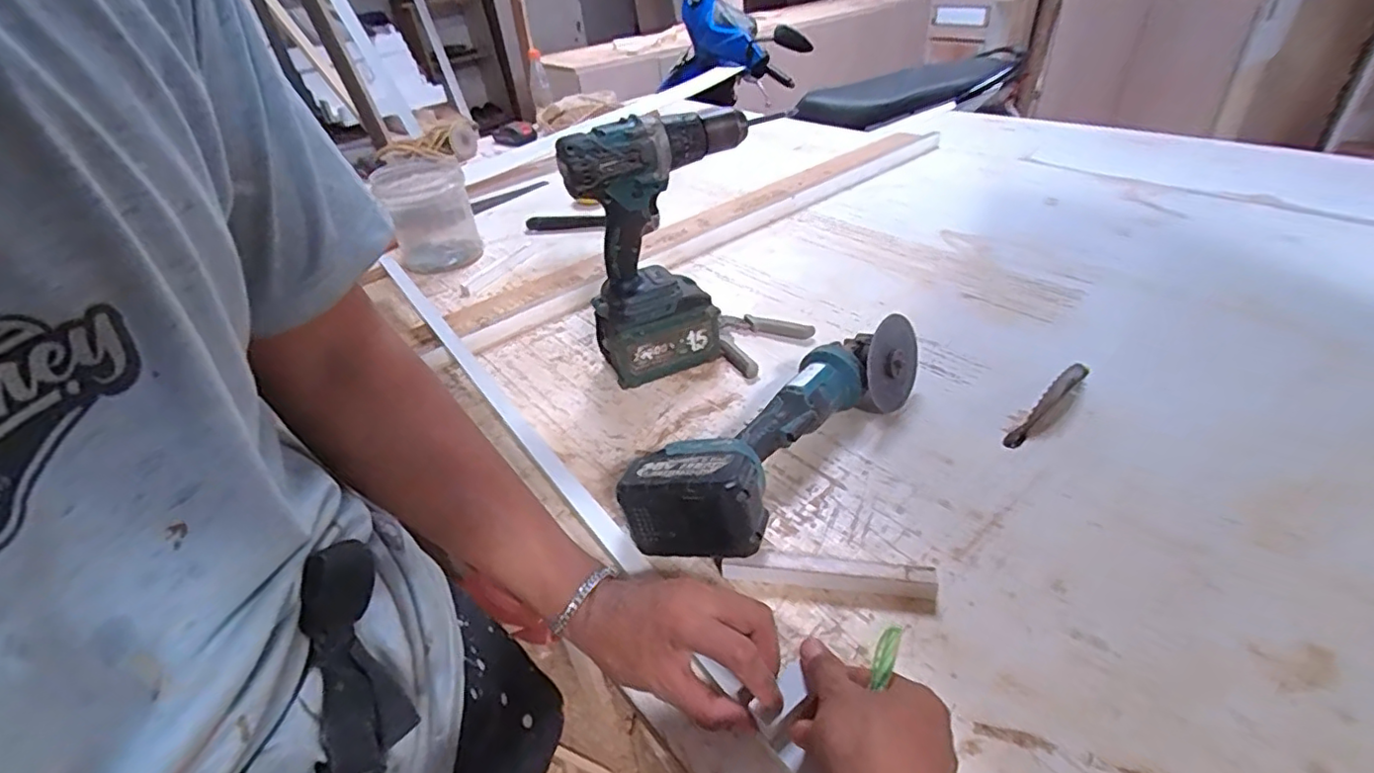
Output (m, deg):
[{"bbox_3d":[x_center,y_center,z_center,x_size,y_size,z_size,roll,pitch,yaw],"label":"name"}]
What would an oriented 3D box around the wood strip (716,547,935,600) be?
[{"bbox_3d":[0.110,0.147,0.469,0.158,0.022,0.021,3,36,12],"label":"wood strip"}]

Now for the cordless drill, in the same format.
[{"bbox_3d":[-0.015,-0.144,0.663,0.204,0.281,0.072,-12,36,-9],"label":"cordless drill"}]

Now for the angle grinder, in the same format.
[{"bbox_3d":[0.095,0.037,0.568,0.115,0.091,0.347,23,44,34],"label":"angle grinder"}]

